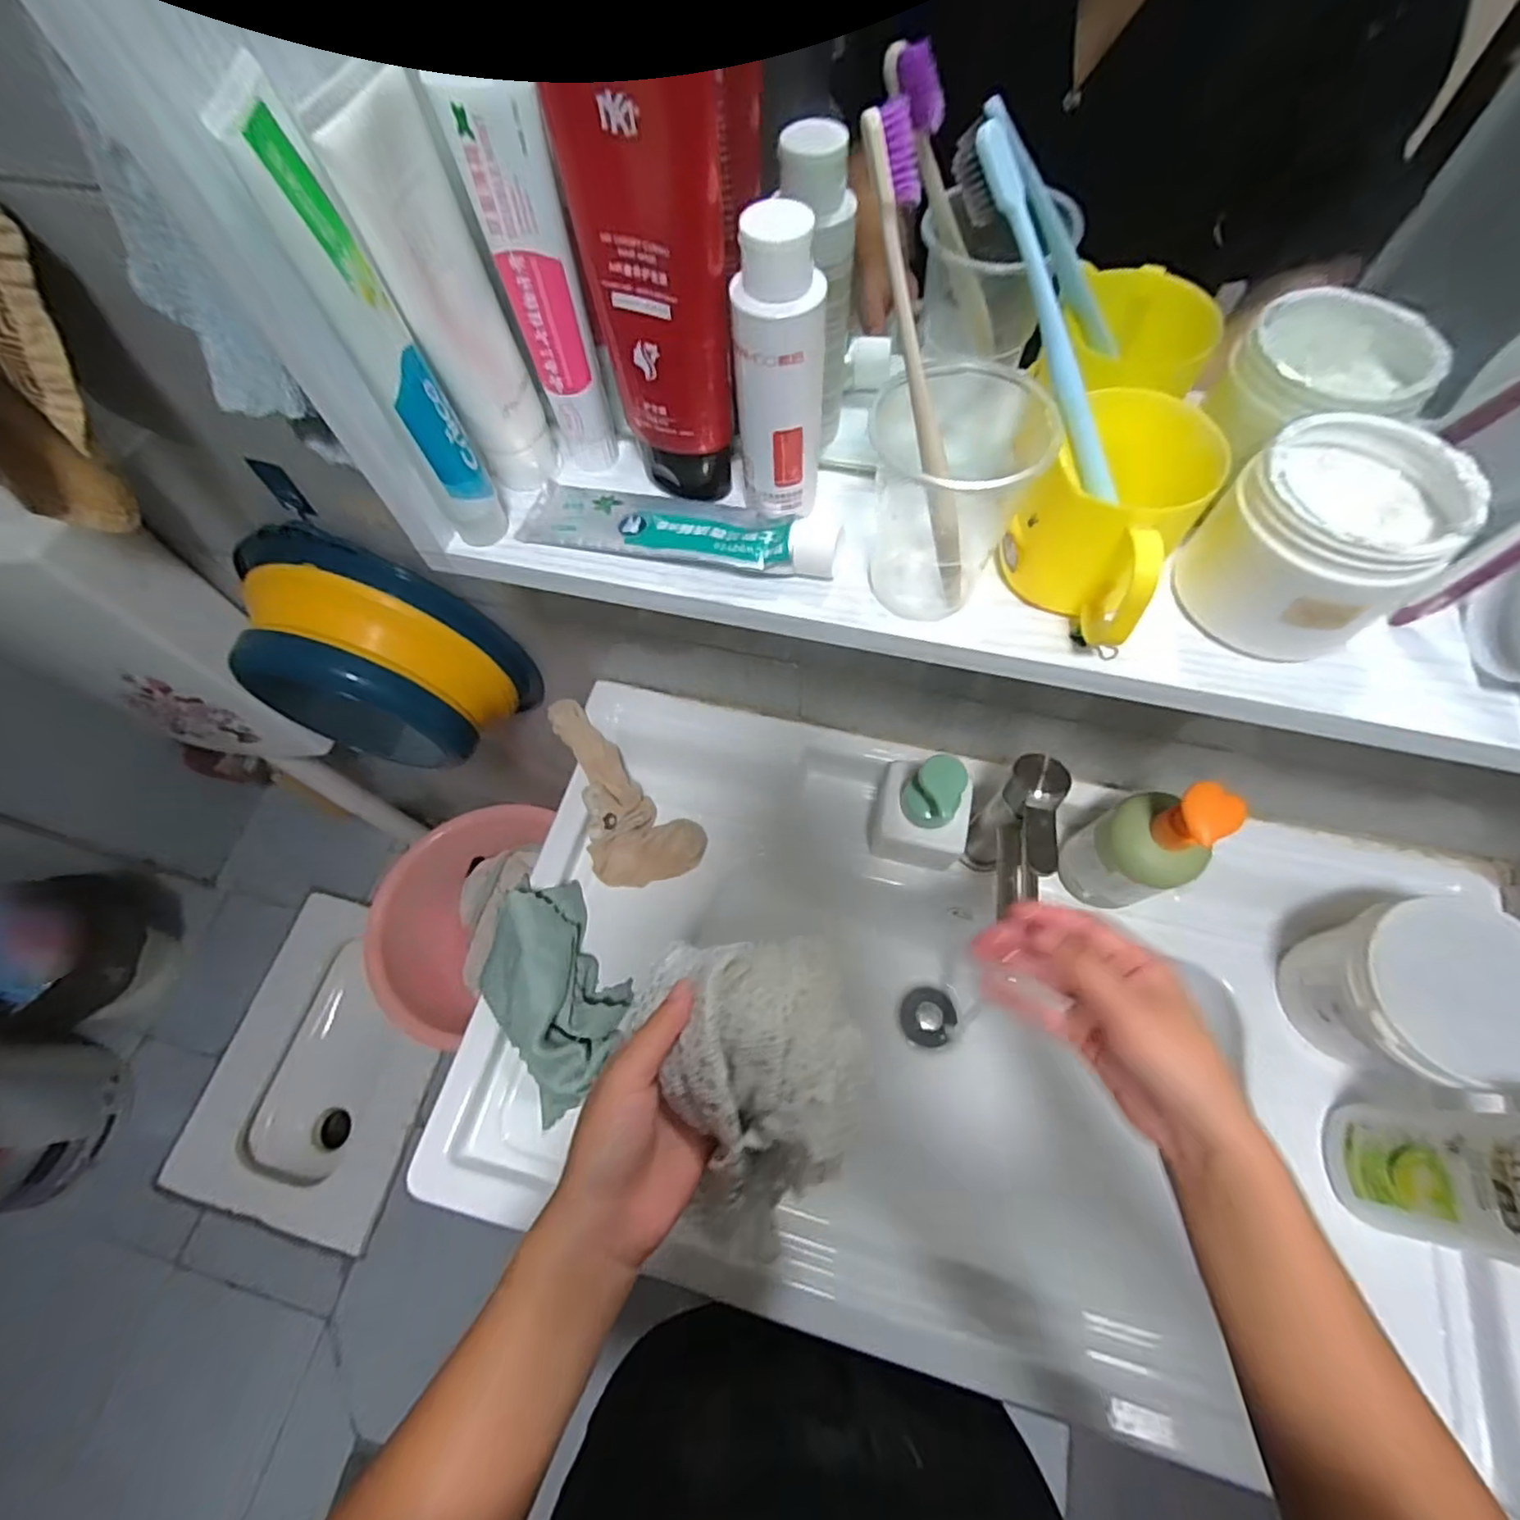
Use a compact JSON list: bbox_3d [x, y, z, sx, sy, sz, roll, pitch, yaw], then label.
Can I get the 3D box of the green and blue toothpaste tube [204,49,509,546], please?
[{"bbox_3d":[-0.149,-0.160,0.269,0.024,0.173,0.035,-26,66,-9],"label":"green and blue toothpaste tube"}]

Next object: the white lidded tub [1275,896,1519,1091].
[{"bbox_3d":[0.485,0.180,0.495,0.122,0.128,0.118,-1,65,2],"label":"white lidded tub"}]

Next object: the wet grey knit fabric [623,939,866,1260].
[{"bbox_3d":[-0.006,0.167,0.328,0.114,0.065,0.141,-3,65,2],"label":"wet grey knit fabric"}]

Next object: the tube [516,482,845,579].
[{"bbox_3d":[-0.043,-0.119,0.328,0.164,0.021,0.044,12,66,9],"label":"tube"}]

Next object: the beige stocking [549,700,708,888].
[{"bbox_3d":[-0.140,0.031,0.628,0.098,0.034,0.194,-30,84,-11],"label":"beige stocking"}]

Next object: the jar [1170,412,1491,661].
[{"bbox_3d":[0.228,-0.088,0.273,0.081,0.067,0.075,-1,65,2],"label":"jar"}]

